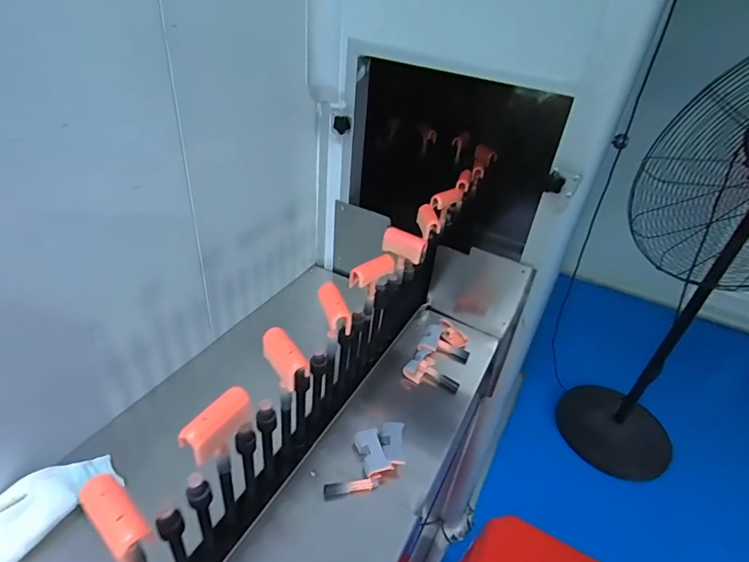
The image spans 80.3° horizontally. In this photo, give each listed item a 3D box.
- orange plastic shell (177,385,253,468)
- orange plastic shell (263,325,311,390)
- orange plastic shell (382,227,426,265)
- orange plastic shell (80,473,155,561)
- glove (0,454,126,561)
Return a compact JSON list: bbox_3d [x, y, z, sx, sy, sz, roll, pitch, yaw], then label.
[{"bbox_3d":[-0.161,0.149,0.465,0.030,0.041,0.078,22,38,23],"label":"orange plastic shell"},{"bbox_3d":[-0.113,0.095,0.551,0.032,0.038,0.075,-21,42,-33],"label":"orange plastic shell"},{"bbox_3d":[0.052,-0.064,0.800,0.075,0.049,0.026,21,37,21],"label":"orange plastic shell"},{"bbox_3d":[-0.217,0.198,0.374,0.080,0.018,0.029,29,41,31],"label":"orange plastic shell"},{"bbox_3d":[-0.458,0.306,0.590,0.114,0.039,0.207,24,39,25],"label":"glove"}]

